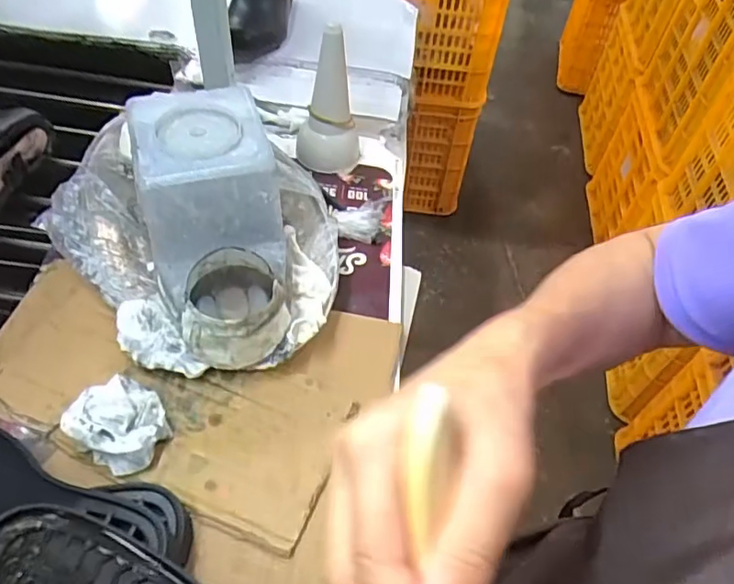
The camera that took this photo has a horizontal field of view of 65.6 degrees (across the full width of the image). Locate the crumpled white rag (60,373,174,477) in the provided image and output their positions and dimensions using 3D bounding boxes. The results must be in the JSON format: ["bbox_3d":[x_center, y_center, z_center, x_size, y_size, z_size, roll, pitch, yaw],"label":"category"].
[{"bbox_3d":[-0.169,0.087,0.388,0.066,0.028,0.054,33,57,19],"label":"crumpled white rag"}]

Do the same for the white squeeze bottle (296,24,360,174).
[{"bbox_3d":[-0.039,-0.189,0.571,0.066,0.146,0.061,5,52,-1],"label":"white squeeze bottle"}]

